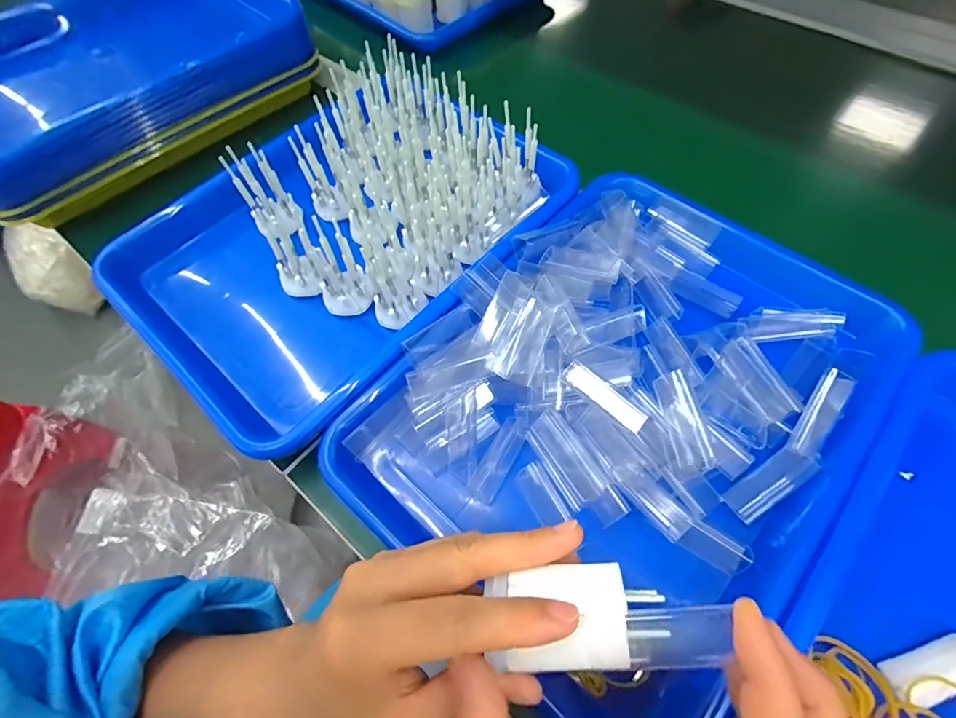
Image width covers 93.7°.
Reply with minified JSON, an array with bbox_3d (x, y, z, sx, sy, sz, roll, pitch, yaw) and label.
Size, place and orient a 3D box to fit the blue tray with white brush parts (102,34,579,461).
[{"bbox_3d":[-0.099,-0.099,0.358,0.226,0.080,0.323,38,69,21],"label":"blue tray with white brush parts"}]

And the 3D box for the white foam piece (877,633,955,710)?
[{"bbox_3d":[0.219,0.150,0.213,0.044,0.015,0.021,-28,62,6],"label":"white foam piece"}]

